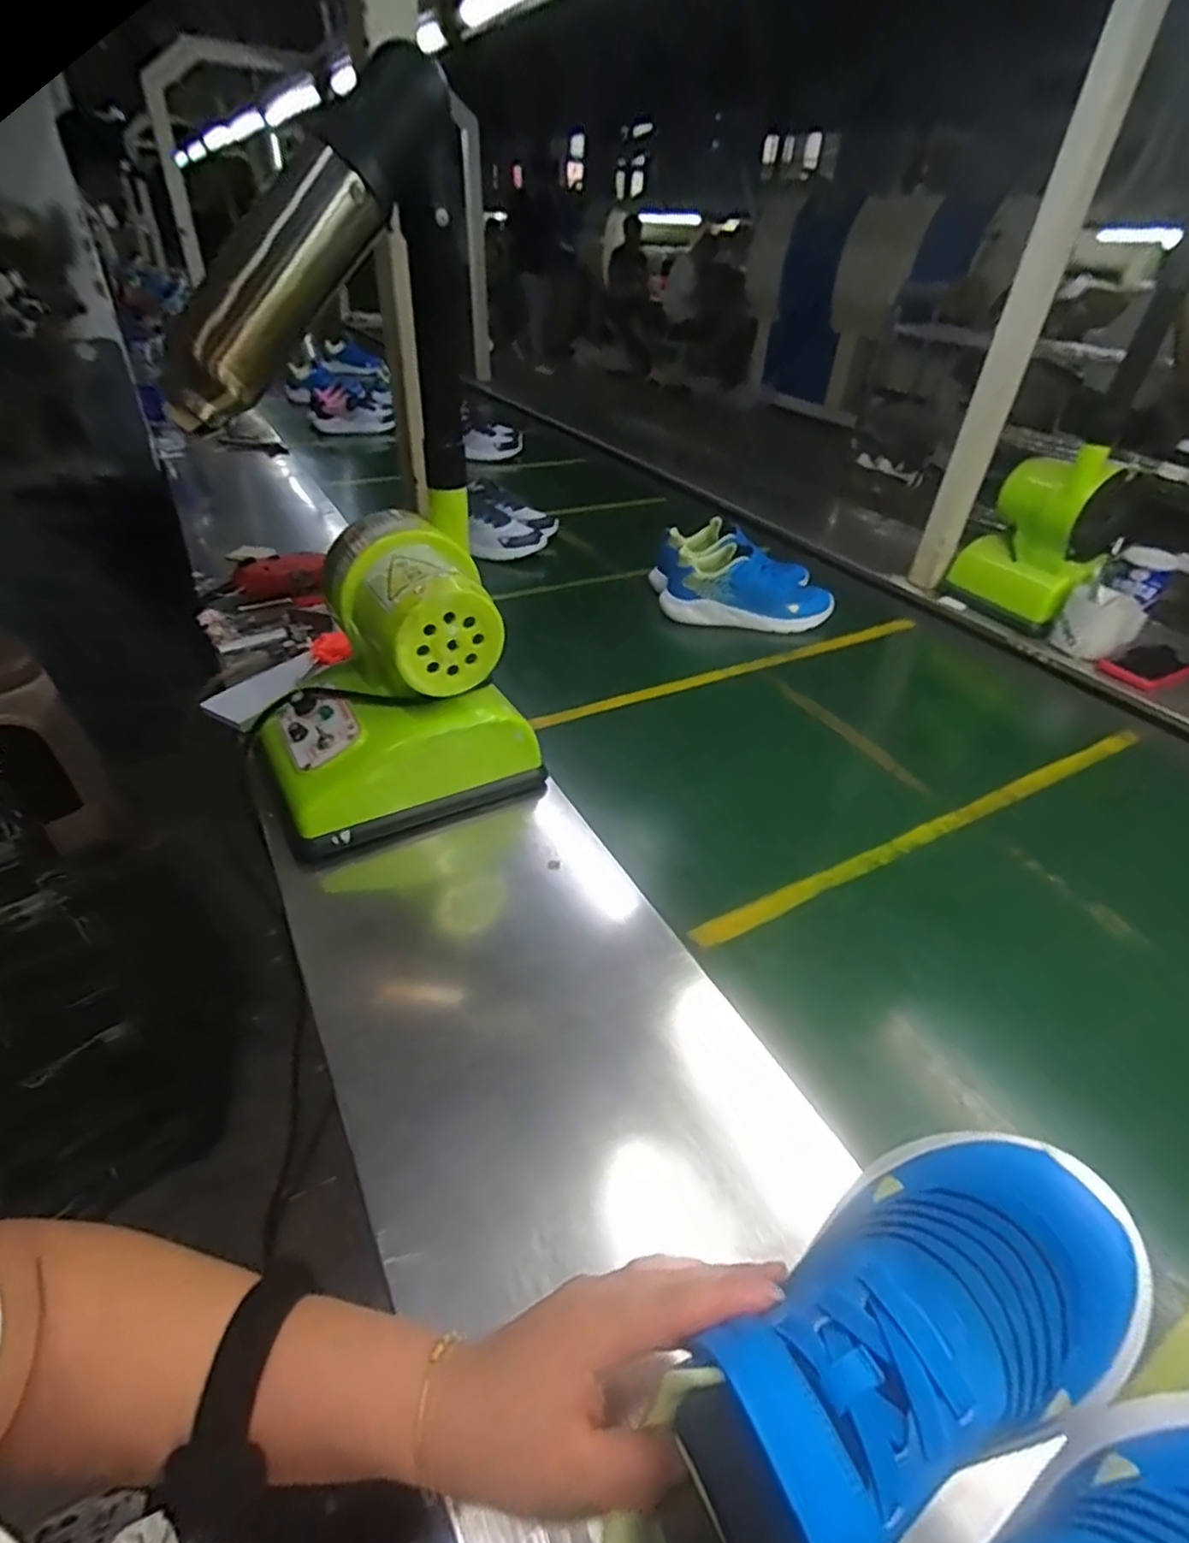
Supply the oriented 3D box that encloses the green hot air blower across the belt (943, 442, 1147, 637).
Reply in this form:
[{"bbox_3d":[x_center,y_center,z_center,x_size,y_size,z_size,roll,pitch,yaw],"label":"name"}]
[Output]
[{"bbox_3d":[0.653,-0.346,1.011,0.107,0.219,0.188,-24,46,-30],"label":"green hot air blower across the belt"}]

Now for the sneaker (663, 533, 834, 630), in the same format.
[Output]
[{"bbox_3d":[0.237,-0.283,1.054,0.260,0.094,0.084,4,39,1],"label":"sneaker"}]

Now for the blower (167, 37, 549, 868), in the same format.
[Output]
[{"bbox_3d":[-0.177,-0.190,0.545,0.226,0.484,0.169,-18,43,-24],"label":"blower"}]

